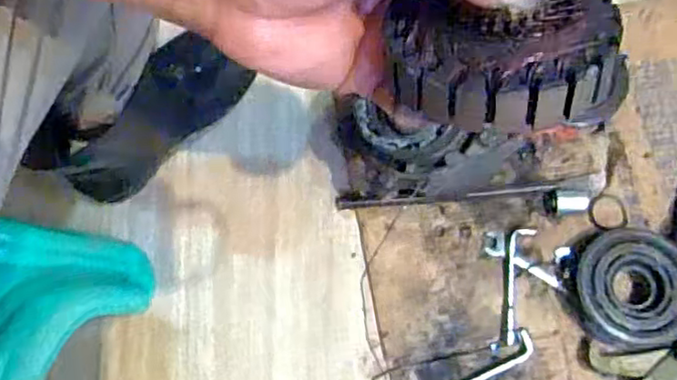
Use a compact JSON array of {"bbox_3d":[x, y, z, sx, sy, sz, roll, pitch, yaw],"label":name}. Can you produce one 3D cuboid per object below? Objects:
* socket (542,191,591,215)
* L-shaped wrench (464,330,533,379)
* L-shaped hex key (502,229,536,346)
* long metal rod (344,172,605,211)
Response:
[{"bbox_3d":[0.233,0.013,0.657,0.042,0.019,0.025,-1,76,1],"label":"socket"},{"bbox_3d":[0.141,0.177,0.619,0.115,0.005,0.023,-34,77,-7],"label":"L-shaped wrench"},{"bbox_3d":[0.175,0.096,0.644,0.024,0.004,0.117,11,77,4],"label":"L-shaped hex key"},{"bbox_3d":[0.139,0.004,0.665,0.280,0.015,0.019,-6,76,0],"label":"long metal rod"}]

